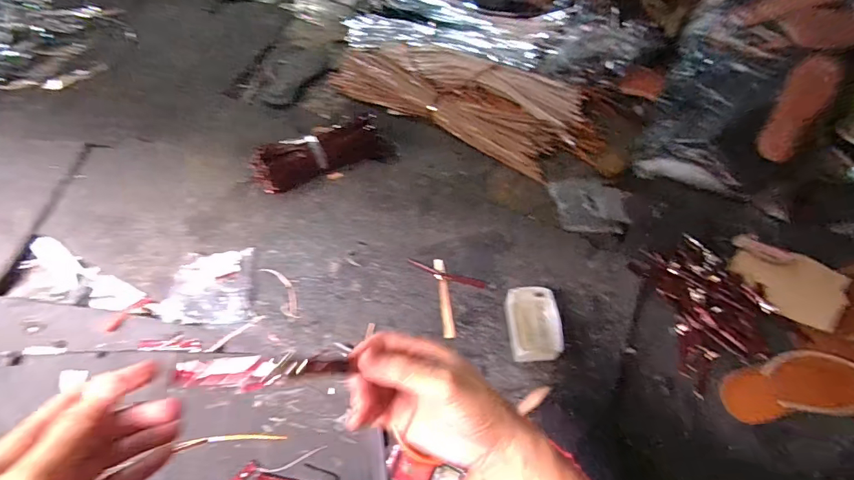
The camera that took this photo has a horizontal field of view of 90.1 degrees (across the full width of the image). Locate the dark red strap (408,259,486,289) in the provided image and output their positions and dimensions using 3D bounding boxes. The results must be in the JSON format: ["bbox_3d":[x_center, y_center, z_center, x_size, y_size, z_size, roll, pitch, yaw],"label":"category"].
[{"bbox_3d":[0.032,0.058,0.721,0.136,0.007,0.019,17,58,9],"label":"dark red strap"}]

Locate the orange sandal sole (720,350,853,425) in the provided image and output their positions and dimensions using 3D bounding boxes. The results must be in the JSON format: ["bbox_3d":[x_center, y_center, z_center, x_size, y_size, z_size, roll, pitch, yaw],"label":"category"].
[{"bbox_3d":[0.557,0.216,0.637,0.214,0.043,0.089,-14,55,15],"label":"orange sandal sole"}]

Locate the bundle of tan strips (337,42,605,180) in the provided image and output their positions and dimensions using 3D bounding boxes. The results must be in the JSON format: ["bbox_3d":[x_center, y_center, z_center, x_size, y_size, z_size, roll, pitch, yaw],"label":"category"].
[{"bbox_3d":[0.082,-0.324,0.959,0.615,0.067,0.277,19,58,10],"label":"bundle of tan strips"}]

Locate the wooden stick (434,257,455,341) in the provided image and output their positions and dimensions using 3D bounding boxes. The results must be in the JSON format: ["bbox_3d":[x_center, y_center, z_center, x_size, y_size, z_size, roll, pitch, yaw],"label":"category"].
[{"bbox_3d":[0.029,0.093,0.699,0.019,0.010,0.137,-5,57,-5],"label":"wooden stick"}]

